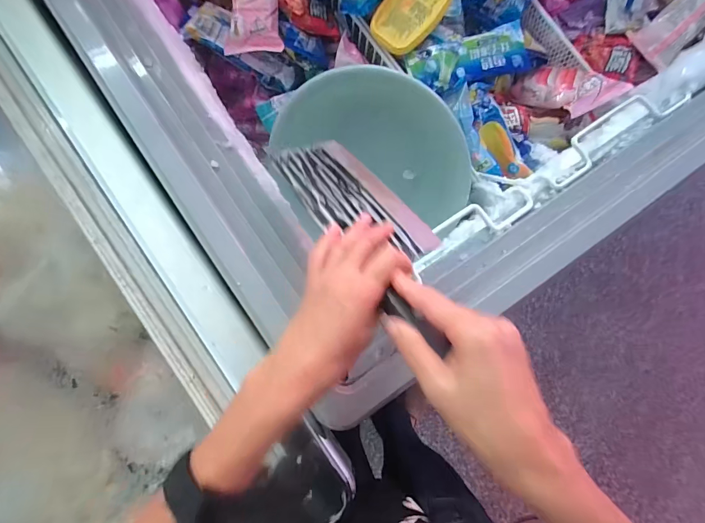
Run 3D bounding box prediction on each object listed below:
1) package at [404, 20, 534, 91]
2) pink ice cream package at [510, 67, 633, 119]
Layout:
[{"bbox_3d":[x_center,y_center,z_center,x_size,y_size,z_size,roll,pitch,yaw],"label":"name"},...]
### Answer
[{"bbox_3d":[0.189,-0.311,0.563,0.205,0.038,0.069,-20,84,-8],"label":"package"},{"bbox_3d":[0.333,-0.269,0.575,0.078,0.034,0.152,-47,48,-10],"label":"pink ice cream package"}]

